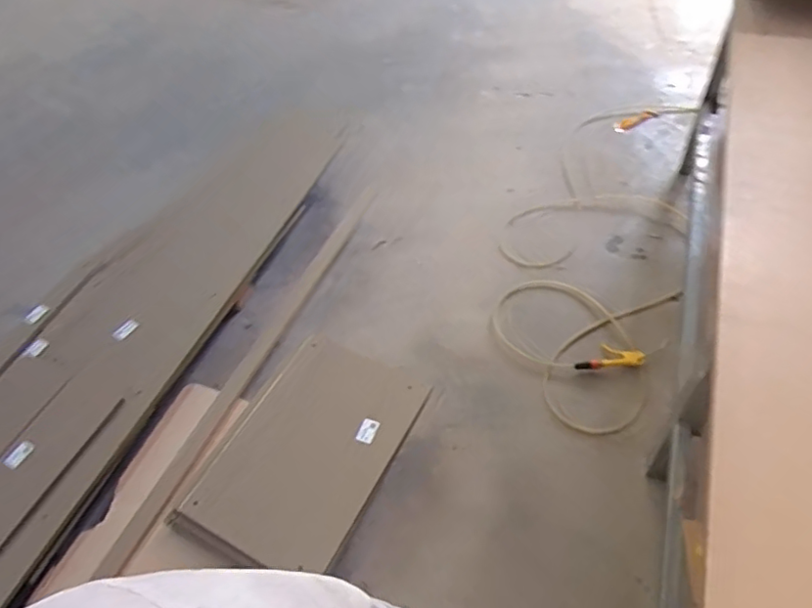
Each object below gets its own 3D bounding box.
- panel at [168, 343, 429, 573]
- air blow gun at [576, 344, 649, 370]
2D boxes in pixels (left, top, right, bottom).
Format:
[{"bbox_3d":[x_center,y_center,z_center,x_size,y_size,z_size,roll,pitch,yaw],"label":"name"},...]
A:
[{"bbox_3d":[-0.240,0.359,1.445,0.389,0.030,0.562,21,58,21],"label":"panel"},{"bbox_3d":[0.600,0.154,1.720,0.200,0.031,0.081,-5,52,3],"label":"air blow gun"}]

